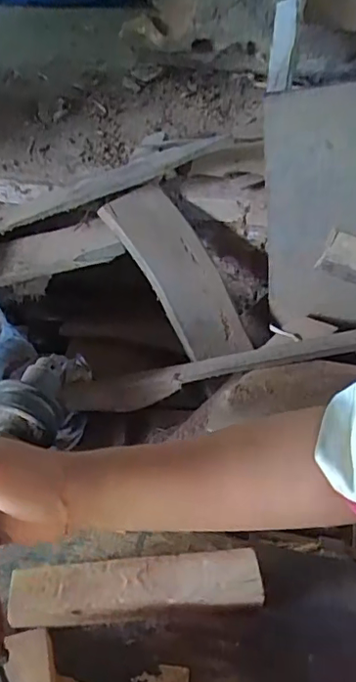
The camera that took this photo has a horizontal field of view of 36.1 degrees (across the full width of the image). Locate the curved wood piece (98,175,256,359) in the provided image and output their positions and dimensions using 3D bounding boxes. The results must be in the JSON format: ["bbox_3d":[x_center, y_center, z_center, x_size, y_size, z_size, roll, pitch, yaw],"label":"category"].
[{"bbox_3d":[0.007,-0.161,1.352,0.177,0.080,0.464,-29,86,-27],"label":"curved wood piece"}]

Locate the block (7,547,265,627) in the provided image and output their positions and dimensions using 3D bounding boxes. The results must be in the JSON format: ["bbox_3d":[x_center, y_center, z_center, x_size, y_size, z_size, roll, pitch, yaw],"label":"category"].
[{"bbox_3d":[-0.037,0.218,0.485,0.217,0.023,0.044,-3,43,-3],"label":"block"}]

